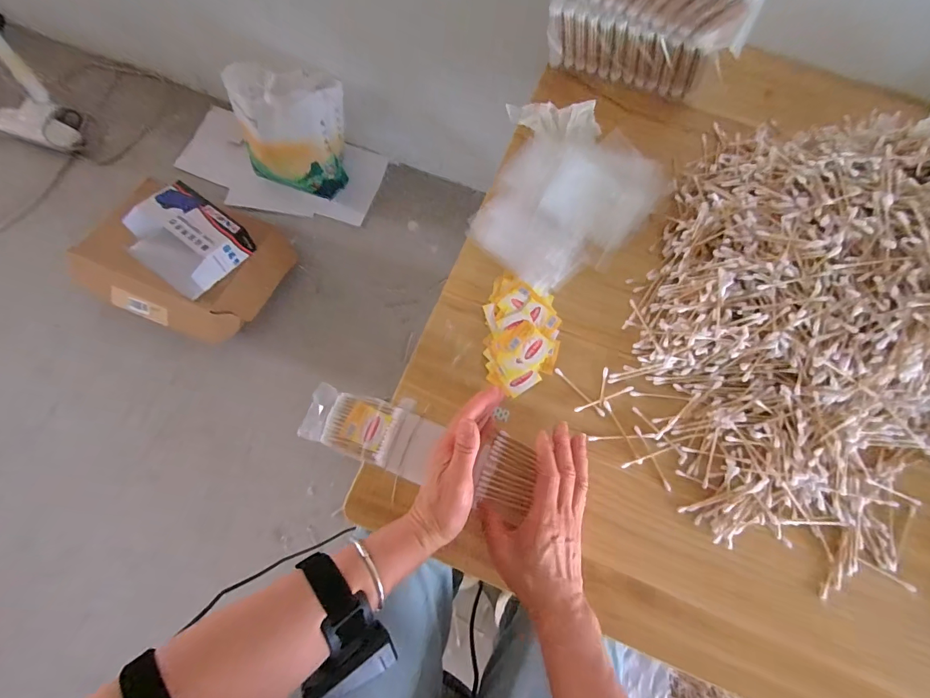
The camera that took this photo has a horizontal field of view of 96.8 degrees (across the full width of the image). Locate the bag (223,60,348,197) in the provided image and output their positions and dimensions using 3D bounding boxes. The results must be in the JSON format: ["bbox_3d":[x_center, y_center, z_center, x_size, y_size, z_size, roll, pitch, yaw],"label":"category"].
[{"bbox_3d":[-0.528,-0.655,1.253,0.334,0.308,0.194,18,74,4],"label":"bag"}]

